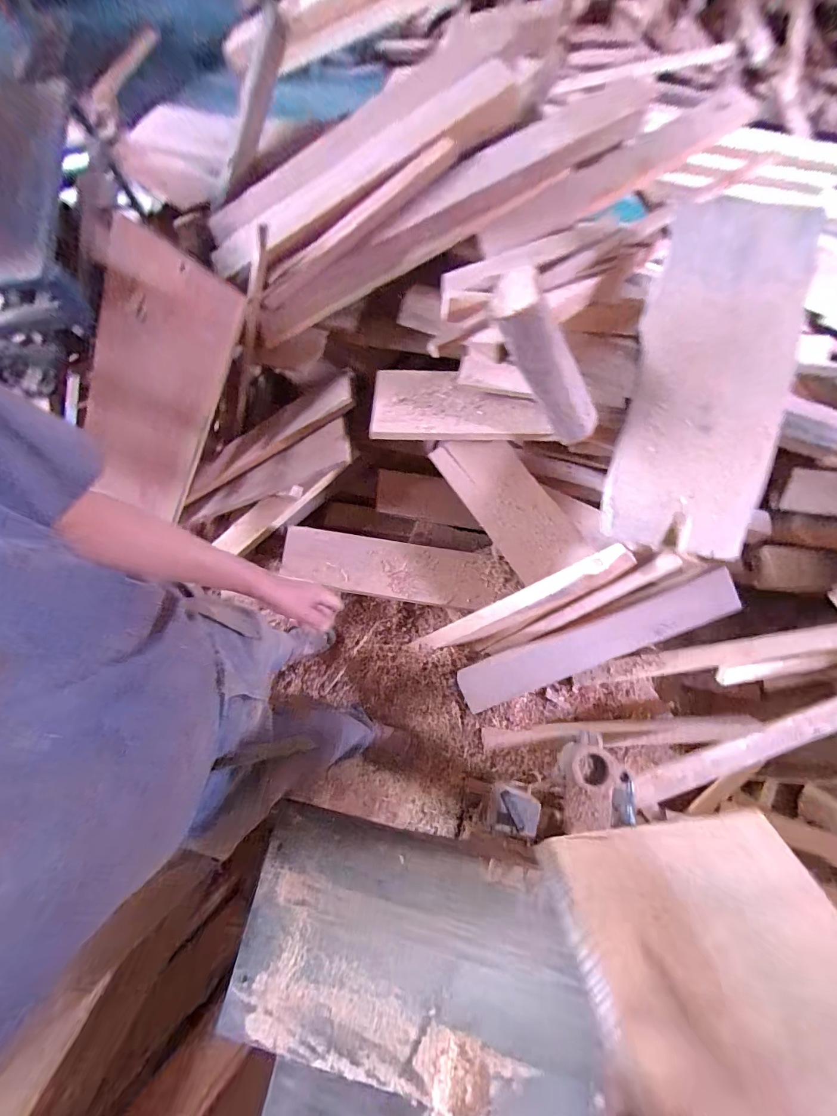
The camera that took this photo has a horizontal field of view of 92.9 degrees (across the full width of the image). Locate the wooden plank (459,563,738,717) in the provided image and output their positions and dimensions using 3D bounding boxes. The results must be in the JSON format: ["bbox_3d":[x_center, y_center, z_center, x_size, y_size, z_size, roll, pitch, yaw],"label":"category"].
[{"bbox_3d":[0.460,0.238,1.068,0.722,0.029,0.130,-25,85,13],"label":"wooden plank"}]

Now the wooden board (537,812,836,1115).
[{"bbox_3d":[0.298,0.383,0.307,0.339,0.017,0.309,12,32,-22],"label":"wooden board"}]

